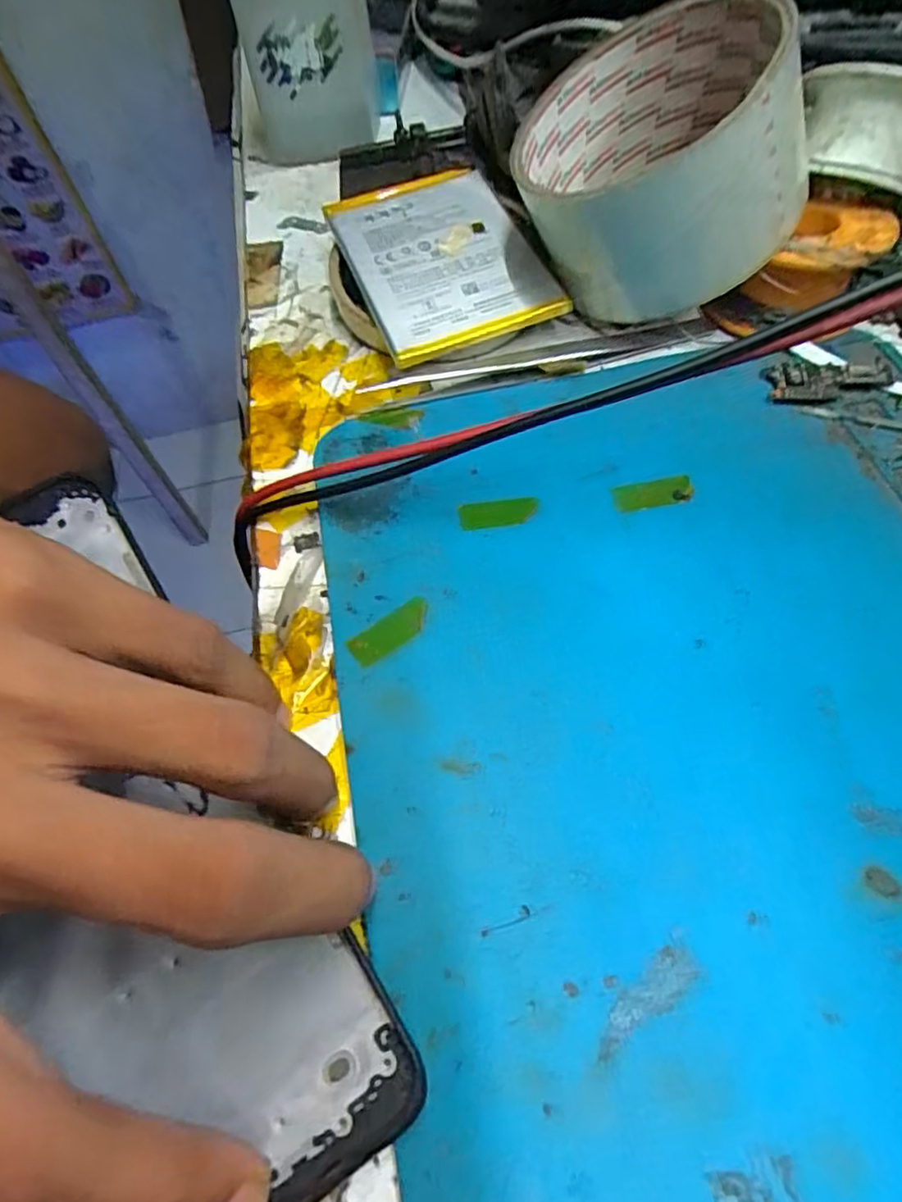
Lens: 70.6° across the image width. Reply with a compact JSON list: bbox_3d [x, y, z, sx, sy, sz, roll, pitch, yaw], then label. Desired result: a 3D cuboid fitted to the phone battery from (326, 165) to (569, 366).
[{"bbox_3d":[-0.004,-0.124,0.229,0.061,0.006,0.083,-22,69,-2],"label":"phone battery"}]

